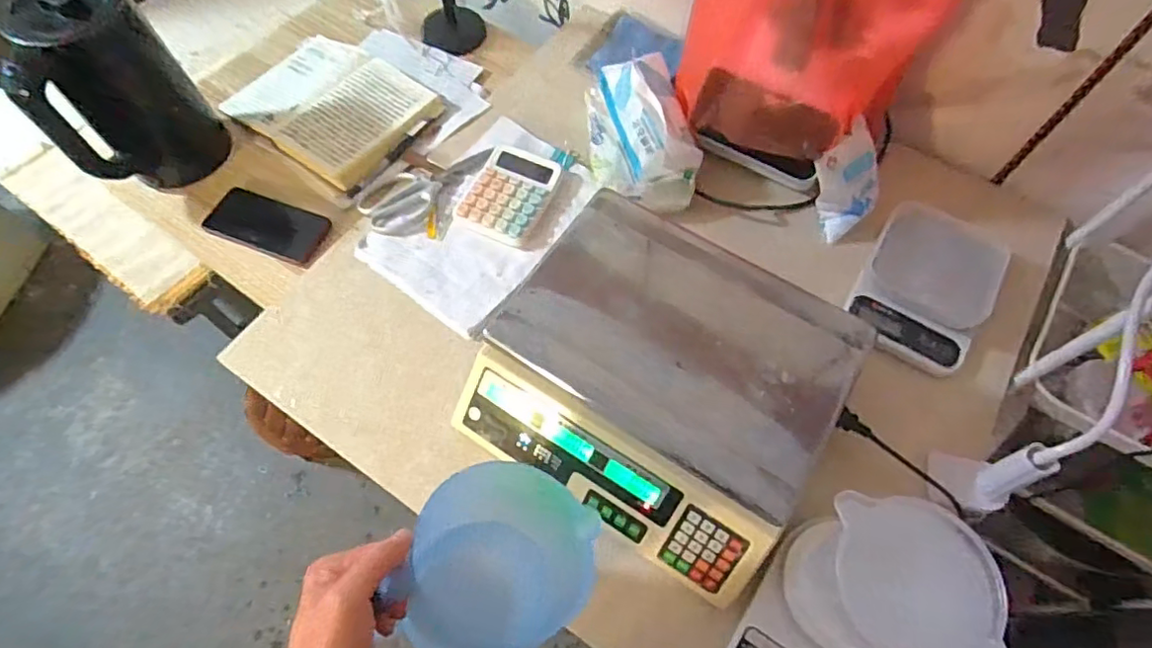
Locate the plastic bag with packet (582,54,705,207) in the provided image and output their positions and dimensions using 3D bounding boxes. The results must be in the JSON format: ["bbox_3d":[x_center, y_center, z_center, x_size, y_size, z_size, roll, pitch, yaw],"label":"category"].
[{"bbox_3d":[0.082,-0.268,0.785,0.132,0.097,0.220,-11,64,-6],"label":"plastic bag with packet"}]

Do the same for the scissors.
[{"bbox_3d":[-0.201,-0.193,0.808,0.191,0.017,0.105,-37,69,-18],"label":"scissors"}]

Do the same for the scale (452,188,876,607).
[{"bbox_3d":[0.087,0.060,0.619,0.333,0.125,0.303,30,67,14],"label":"scale"}]

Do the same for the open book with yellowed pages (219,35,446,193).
[{"bbox_3d":[-0.370,-0.340,0.871,0.295,0.020,0.209,36,68,16],"label":"open book with yellowed pages"}]

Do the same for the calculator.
[{"bbox_3d":[-0.092,-0.172,0.785,0.106,0.018,0.142,19,64,8],"label":"calculator"}]

